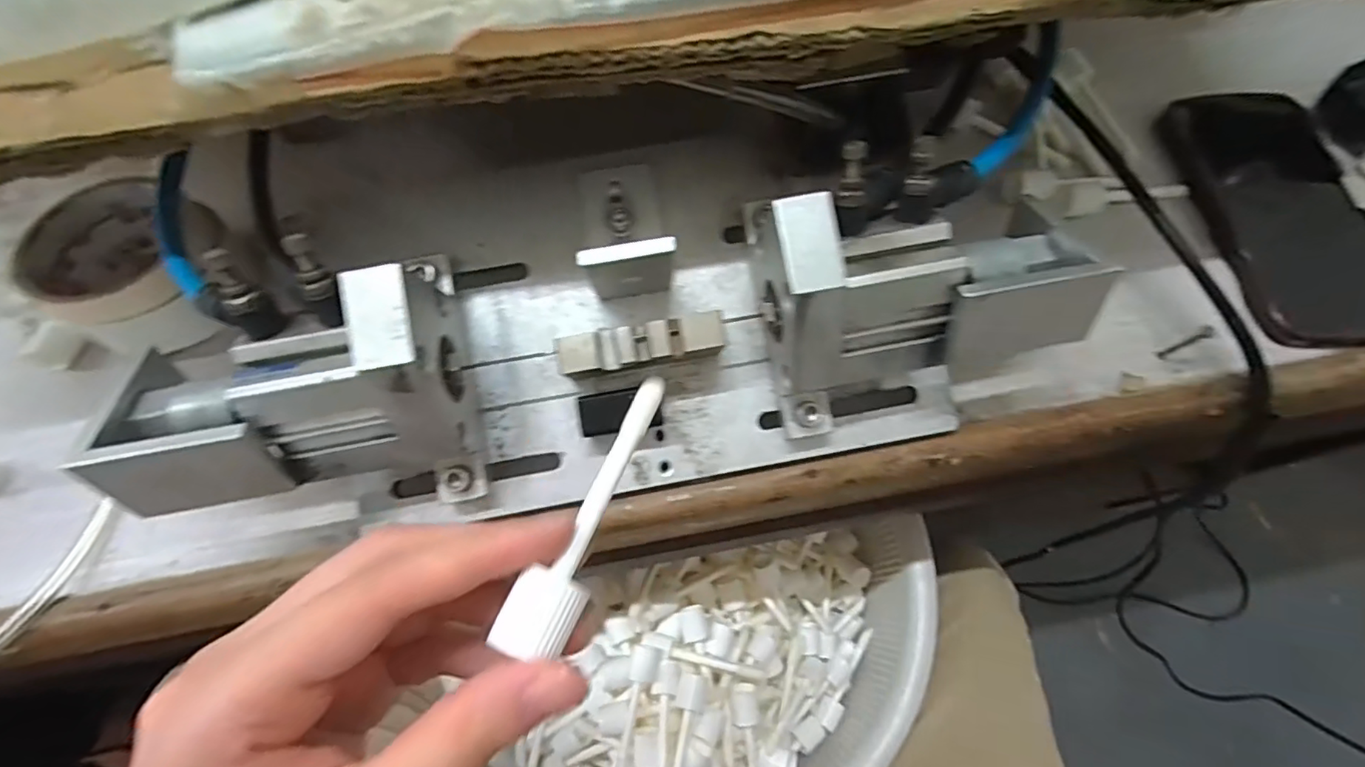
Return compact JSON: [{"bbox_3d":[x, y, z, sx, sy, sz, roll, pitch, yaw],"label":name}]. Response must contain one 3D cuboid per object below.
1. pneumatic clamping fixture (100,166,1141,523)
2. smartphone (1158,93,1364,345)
[{"bbox_3d":[-0.028,-0.030,0.260,0.379,0.108,0.140,-12,68,-3],"label":"pneumatic clamping fixture"},{"bbox_3d":[0.342,-0.103,0.333,0.083,0.013,0.173,-3,68,0],"label":"smartphone"}]

